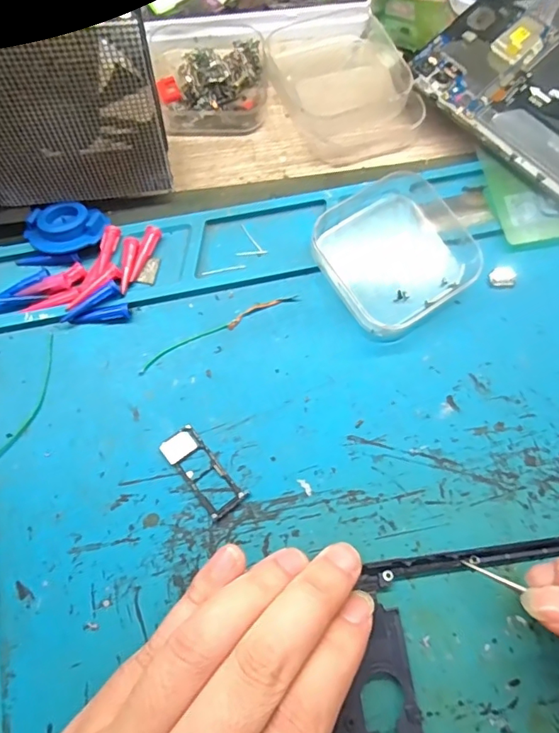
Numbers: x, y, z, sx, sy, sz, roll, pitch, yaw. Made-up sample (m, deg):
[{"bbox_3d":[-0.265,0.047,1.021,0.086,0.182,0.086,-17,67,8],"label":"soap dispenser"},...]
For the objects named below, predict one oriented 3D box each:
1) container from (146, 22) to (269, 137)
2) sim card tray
[{"bbox_3d":[-0.037,-0.158,0.257,0.058,0.019,0.070,-13,75,-6],"label":"container"},{"bbox_3d":[-0.031,0.042,0.195,0.016,0.004,0.038,-37,77,-13],"label":"sim card tray"}]

